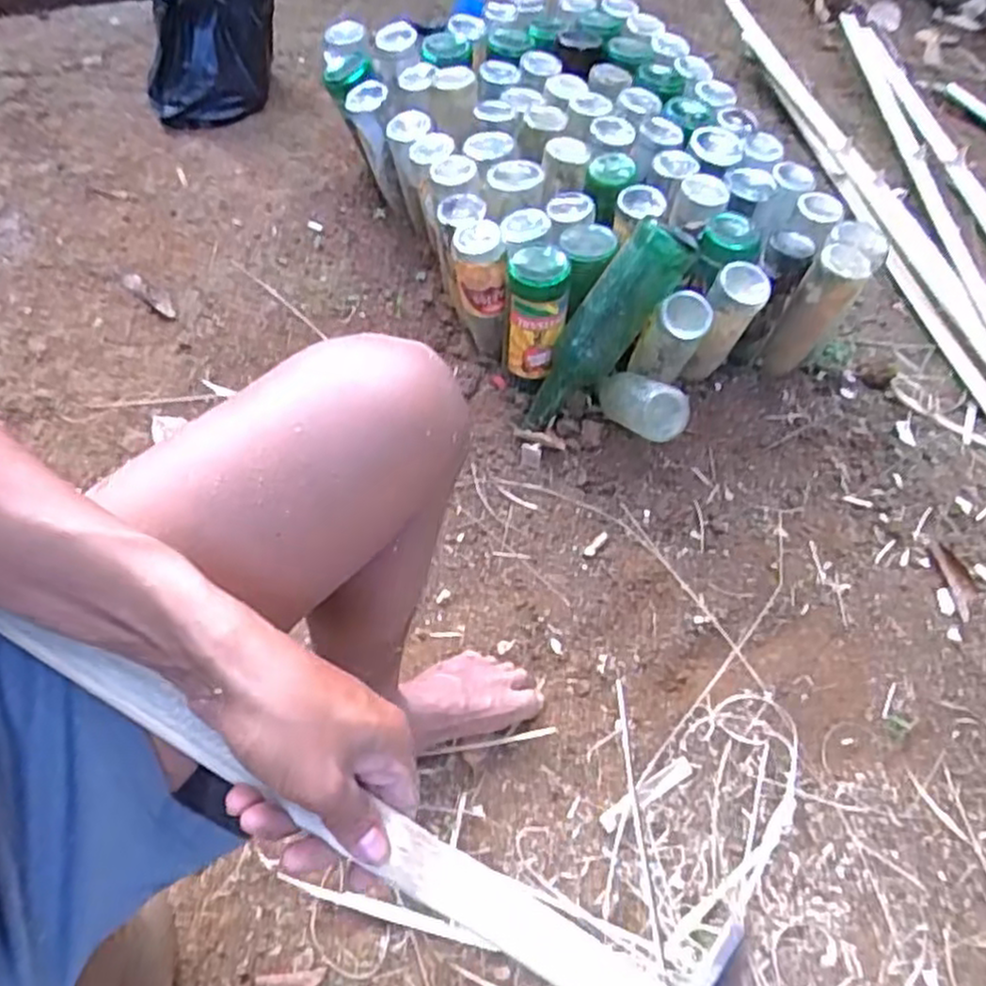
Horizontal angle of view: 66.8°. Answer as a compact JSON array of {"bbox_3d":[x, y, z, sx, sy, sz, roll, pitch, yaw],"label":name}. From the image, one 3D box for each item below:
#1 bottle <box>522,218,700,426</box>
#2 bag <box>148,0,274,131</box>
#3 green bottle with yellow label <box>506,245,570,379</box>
[{"bbox_3d":[0.116,-0.181,0.845,0.056,0.257,0.064,-8,53,-50],"label":"bottle"},{"bbox_3d":[-0.482,-0.788,1.258,0.240,0.190,0.261,-15,62,-11],"label":"bag"},{"bbox_3d":[0.047,-0.201,0.854,0.068,0.145,0.054,7,60,1],"label":"green bottle with yellow label"}]

